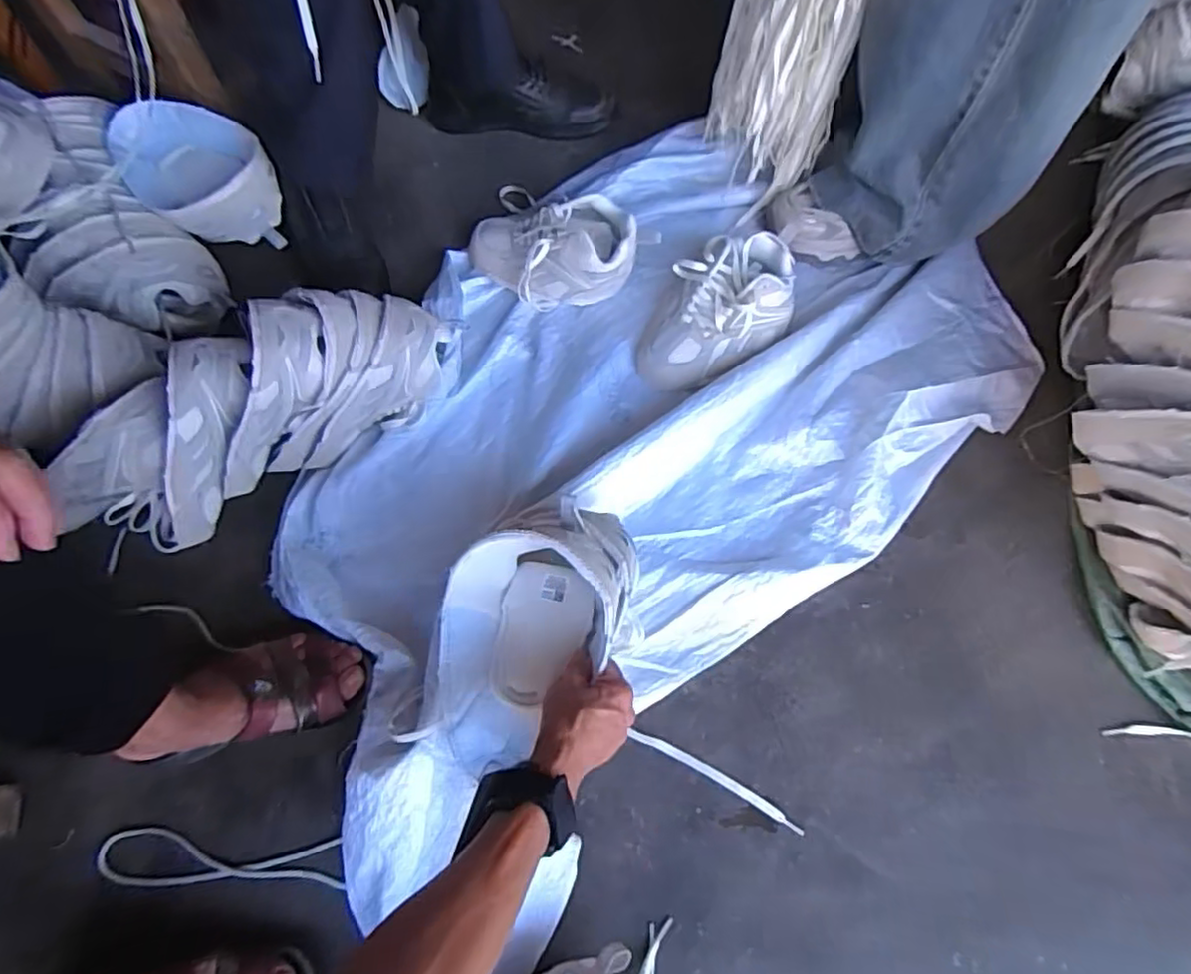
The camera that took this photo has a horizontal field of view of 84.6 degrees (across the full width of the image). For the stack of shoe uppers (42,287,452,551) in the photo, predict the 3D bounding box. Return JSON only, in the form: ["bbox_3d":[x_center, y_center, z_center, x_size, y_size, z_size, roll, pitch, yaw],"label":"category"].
[{"bbox_3d":[-0.360,-0.090,0.700,0.404,0.153,0.160,-29,72,-11],"label":"stack of shoe uppers"}]

